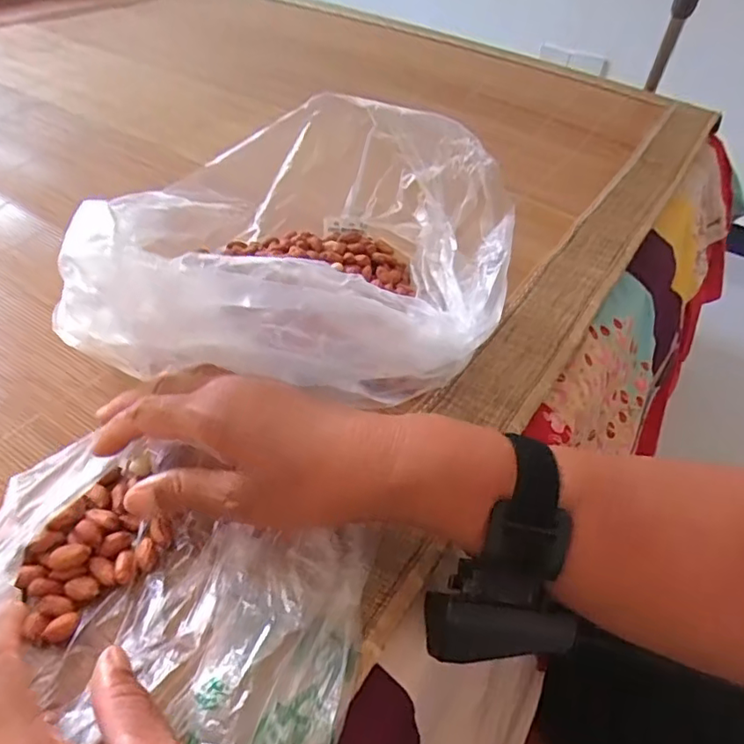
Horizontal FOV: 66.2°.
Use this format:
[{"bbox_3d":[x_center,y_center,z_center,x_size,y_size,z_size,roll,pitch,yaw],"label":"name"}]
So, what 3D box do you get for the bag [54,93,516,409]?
[{"bbox_3d":[-0.031,-0.089,0.389,0.249,0.115,0.185,-4,43,-8],"label":"bag"}]

